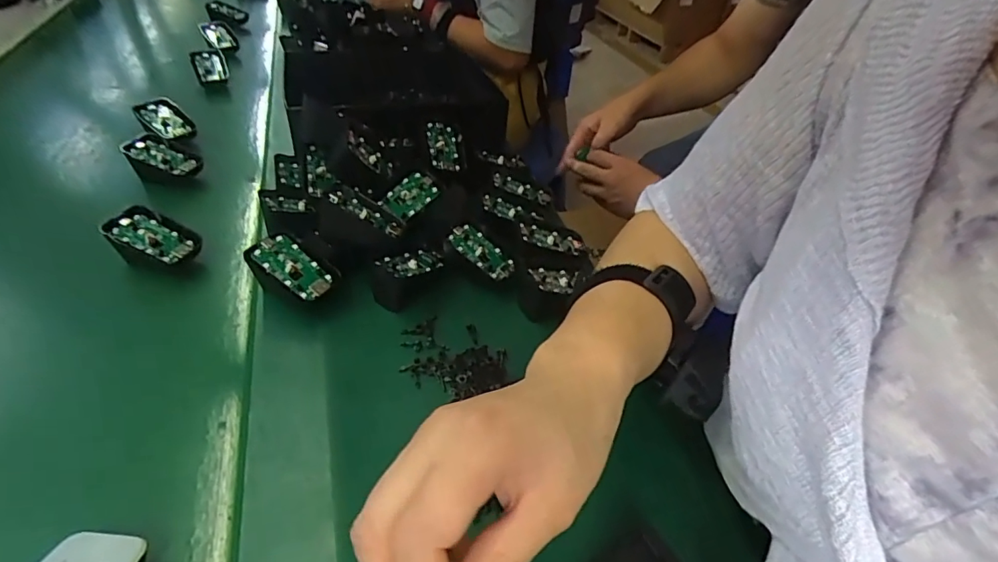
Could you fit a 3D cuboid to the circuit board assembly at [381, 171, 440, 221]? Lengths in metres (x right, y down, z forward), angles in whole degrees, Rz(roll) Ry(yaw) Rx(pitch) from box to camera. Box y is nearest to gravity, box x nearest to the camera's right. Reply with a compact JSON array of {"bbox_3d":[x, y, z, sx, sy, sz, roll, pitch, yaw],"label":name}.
[{"bbox_3d":[-0.082,-0.081,0.481,0.032,0.004,0.056,44,63,1],"label":"circuit board assembly"}]

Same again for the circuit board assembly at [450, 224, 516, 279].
[{"bbox_3d":[-0.015,-0.027,0.456,0.063,0.004,0.030,41,49,10],"label":"circuit board assembly"}]

